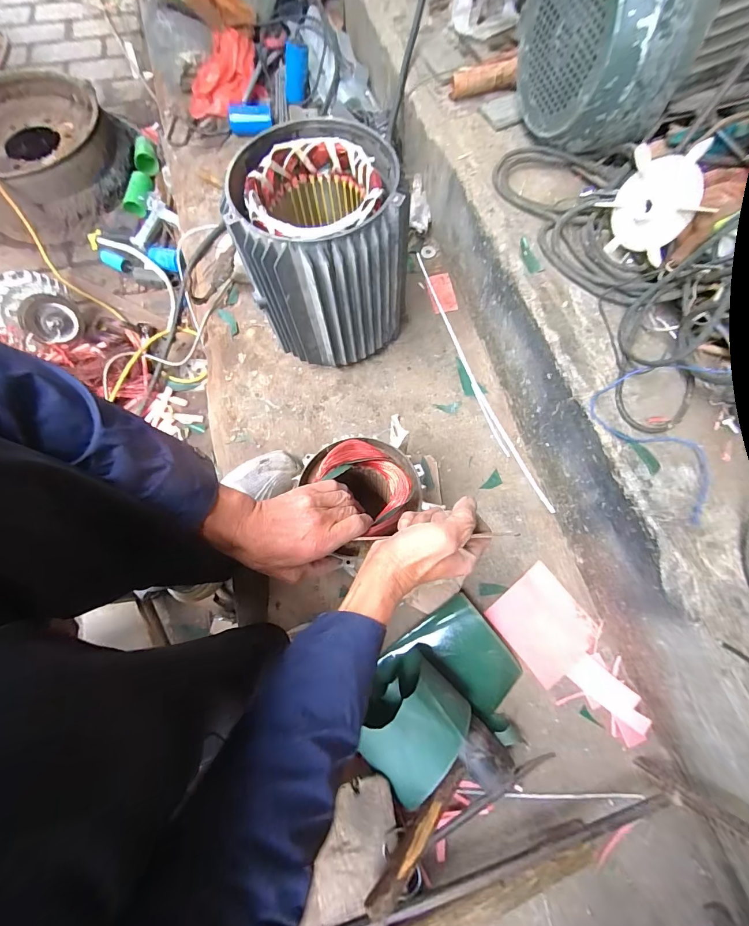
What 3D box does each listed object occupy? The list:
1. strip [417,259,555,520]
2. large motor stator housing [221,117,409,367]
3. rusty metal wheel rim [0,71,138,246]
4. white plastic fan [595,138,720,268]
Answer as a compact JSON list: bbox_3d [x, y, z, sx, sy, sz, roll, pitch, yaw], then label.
[{"bbox_3d":[0.177,-0.171,0.684,0.029,0.008,0.557,-18,72,-7],"label":"strip"},{"bbox_3d":[-0.080,-0.320,0.602,0.237,0.262,0.233,-3,71,-2],"label":"large motor stator housing"},{"bbox_3d":[-0.910,-0.839,1.019,0.506,0.132,0.443,33,73,10],"label":"rusty metal wheel rim"},{"bbox_3d":[0.350,-0.329,0.473,0.023,0.120,0.117,-17,70,-33],"label":"white plastic fan"}]

